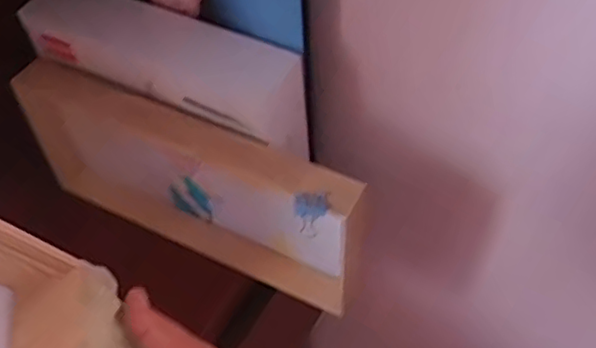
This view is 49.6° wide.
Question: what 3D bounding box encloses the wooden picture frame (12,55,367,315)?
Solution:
[{"bbox_3d":[-0.120,0.011,0.657,0.382,0.180,0.060,24,54,21],"label":"wooden picture frame"}]

